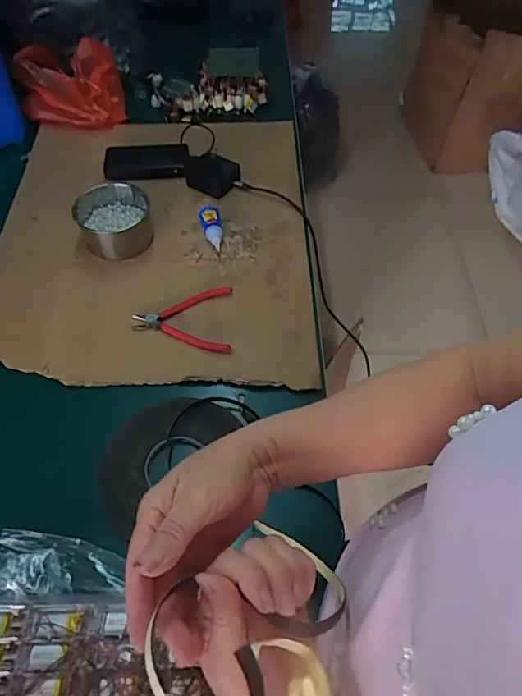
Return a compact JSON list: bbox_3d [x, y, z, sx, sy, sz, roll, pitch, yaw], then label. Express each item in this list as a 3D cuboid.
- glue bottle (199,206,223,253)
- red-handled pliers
[{"bbox_3d":[-0.085,-0.209,0.853,0.035,0.021,0.109,-8,56,-6],"label":"glue bottle"},{"bbox_3d":[-0.119,-0.039,0.740,0.148,0.021,0.117,-2,55,-2],"label":"red-handled pliers"}]

